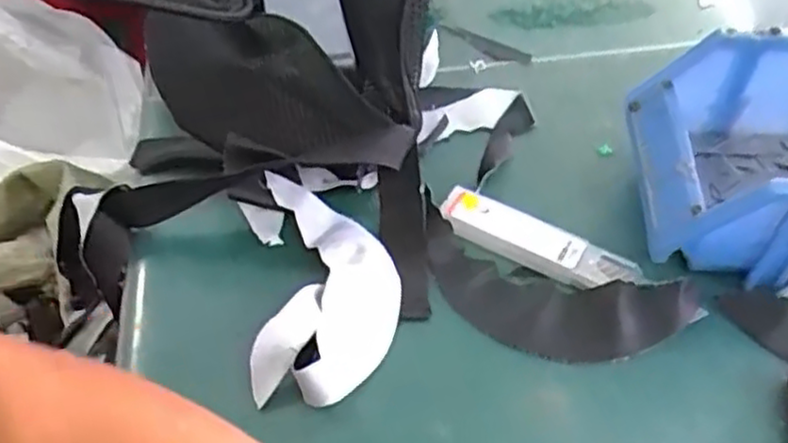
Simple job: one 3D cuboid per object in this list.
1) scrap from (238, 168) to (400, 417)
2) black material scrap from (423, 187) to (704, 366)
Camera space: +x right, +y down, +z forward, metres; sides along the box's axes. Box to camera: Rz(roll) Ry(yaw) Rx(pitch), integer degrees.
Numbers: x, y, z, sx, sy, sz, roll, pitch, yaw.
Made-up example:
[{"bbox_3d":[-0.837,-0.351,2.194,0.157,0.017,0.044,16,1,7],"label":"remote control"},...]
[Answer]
[{"bbox_3d":[-0.036,0.028,0.376,0.074,0.023,0.128,-8,51,-5],"label":"scrap"},{"bbox_3d":[0.076,0.038,0.374,0.145,0.012,0.064,16,53,14],"label":"black material scrap"}]

